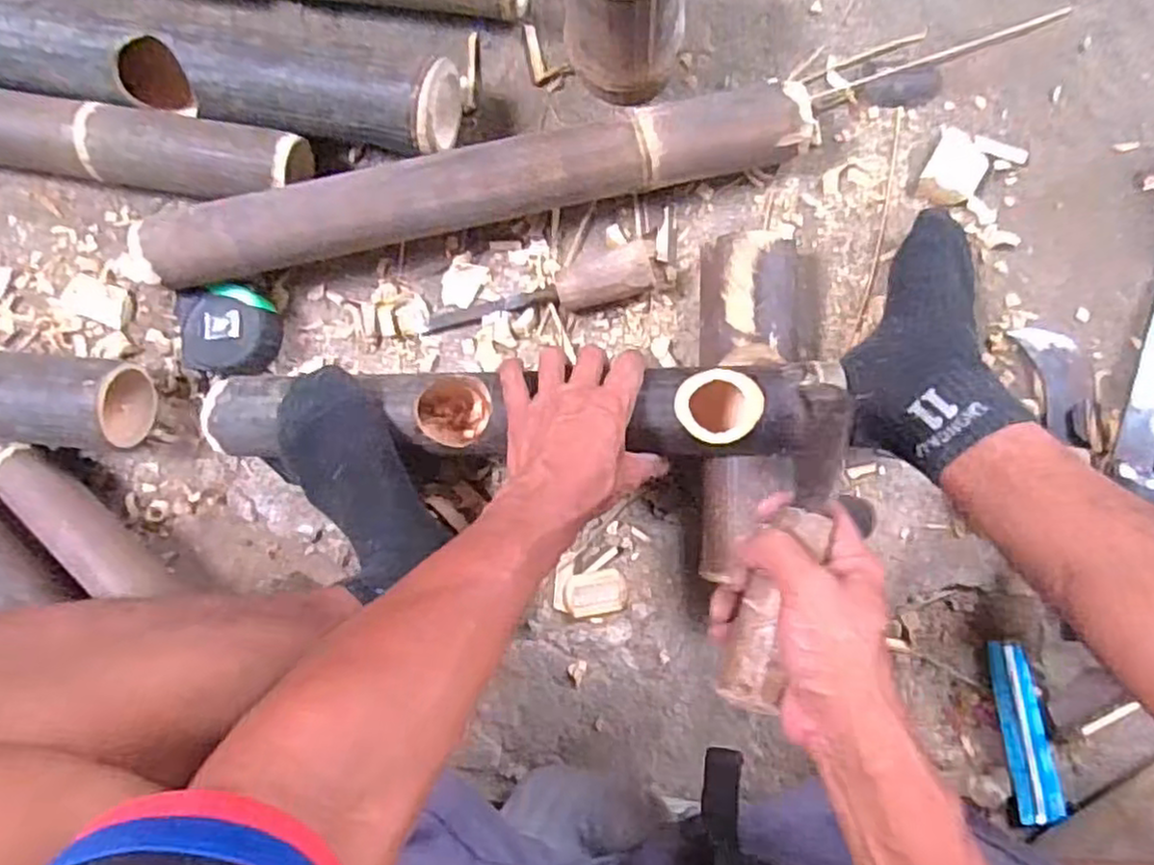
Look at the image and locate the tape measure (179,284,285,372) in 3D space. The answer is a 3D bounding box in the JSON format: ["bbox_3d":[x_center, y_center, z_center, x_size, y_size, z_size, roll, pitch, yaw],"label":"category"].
[{"bbox_3d":[-0.296,-0.086,0.621,0.075,0.044,0.073,0,86,3],"label":"tape measure"}]

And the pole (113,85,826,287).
[{"bbox_3d":[-0.077,-0.200,0.581,0.534,0.049,0.058,-13,85,2],"label":"pole"}]

